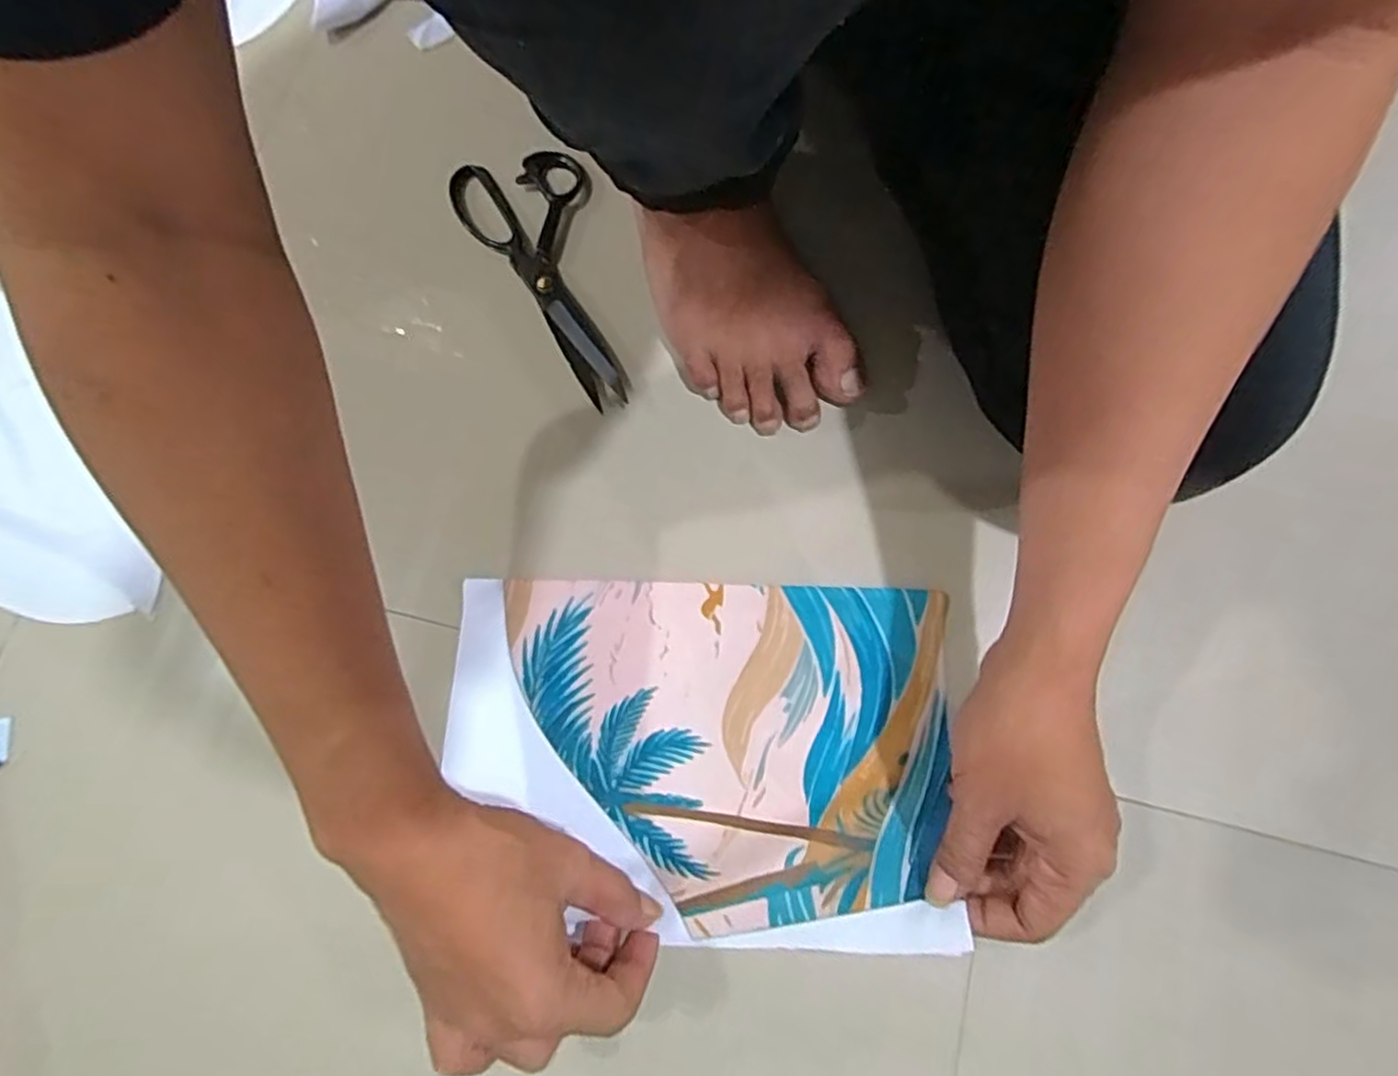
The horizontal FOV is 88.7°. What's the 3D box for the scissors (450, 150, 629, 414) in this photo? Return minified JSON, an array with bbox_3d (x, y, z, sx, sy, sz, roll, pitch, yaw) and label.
[{"bbox_3d":[-0.093,-0.192,0.505,0.090,0.012,0.221,-30,75,-8],"label":"scissors"}]

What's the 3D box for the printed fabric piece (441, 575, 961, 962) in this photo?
[{"bbox_3d":[-0.002,0.118,0.404,0.285,0.028,0.189,1,73,1],"label":"printed fabric piece"}]

